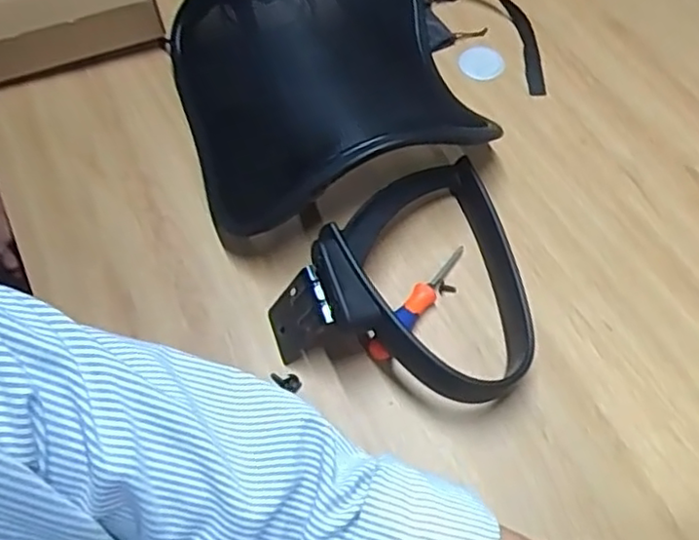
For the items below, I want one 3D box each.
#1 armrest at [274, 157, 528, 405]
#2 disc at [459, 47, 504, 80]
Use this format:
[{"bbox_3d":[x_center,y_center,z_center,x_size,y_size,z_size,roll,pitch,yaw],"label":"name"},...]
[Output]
[{"bbox_3d":[0.104,0.022,0.737,0.257,0.119,0.324,41,69,21],"label":"armrest"},{"bbox_3d":[0.200,-0.314,0.987,0.065,0.008,0.067,-1,61,1],"label":"disc"}]

